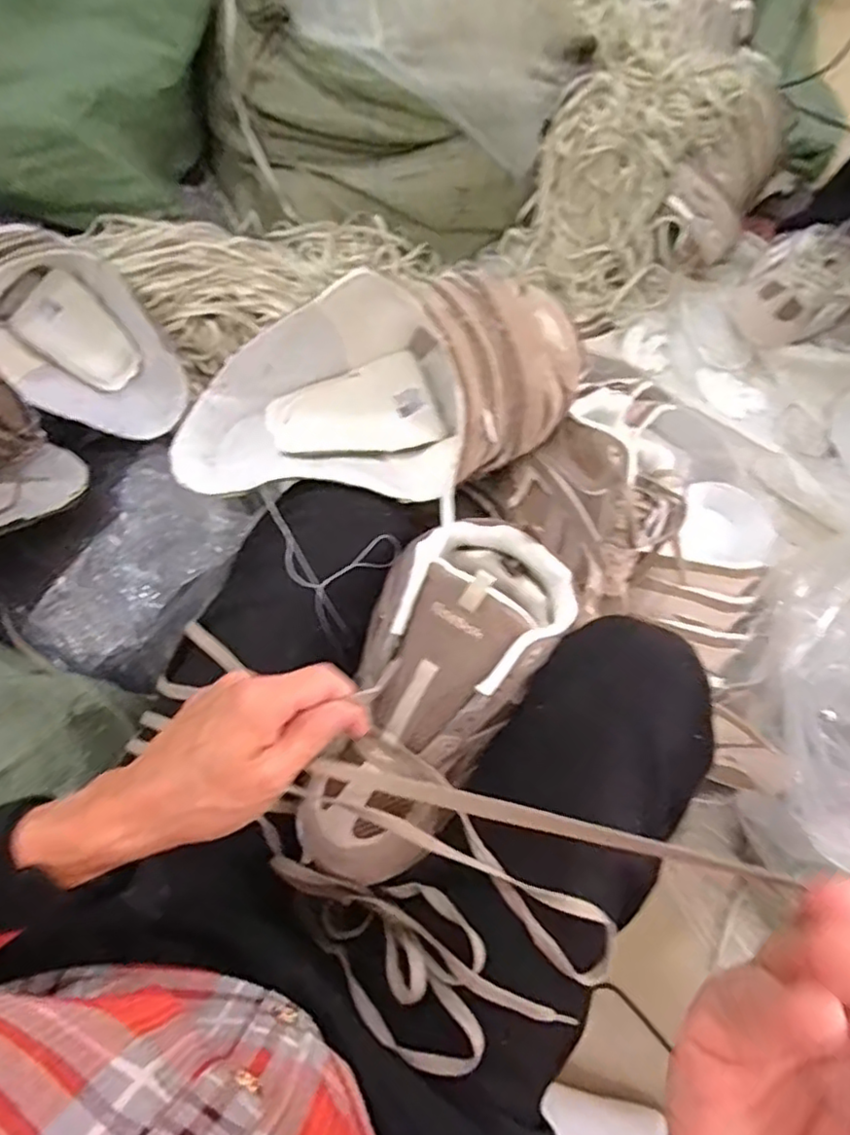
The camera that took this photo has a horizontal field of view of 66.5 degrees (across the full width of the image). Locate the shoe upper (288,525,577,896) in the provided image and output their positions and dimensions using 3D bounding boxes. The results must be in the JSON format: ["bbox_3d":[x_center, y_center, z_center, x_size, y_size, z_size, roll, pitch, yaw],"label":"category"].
[{"bbox_3d":[-0.001,0.083,0.402,0.106,0.060,0.241,28,87,10],"label":"shoe upper"}]

